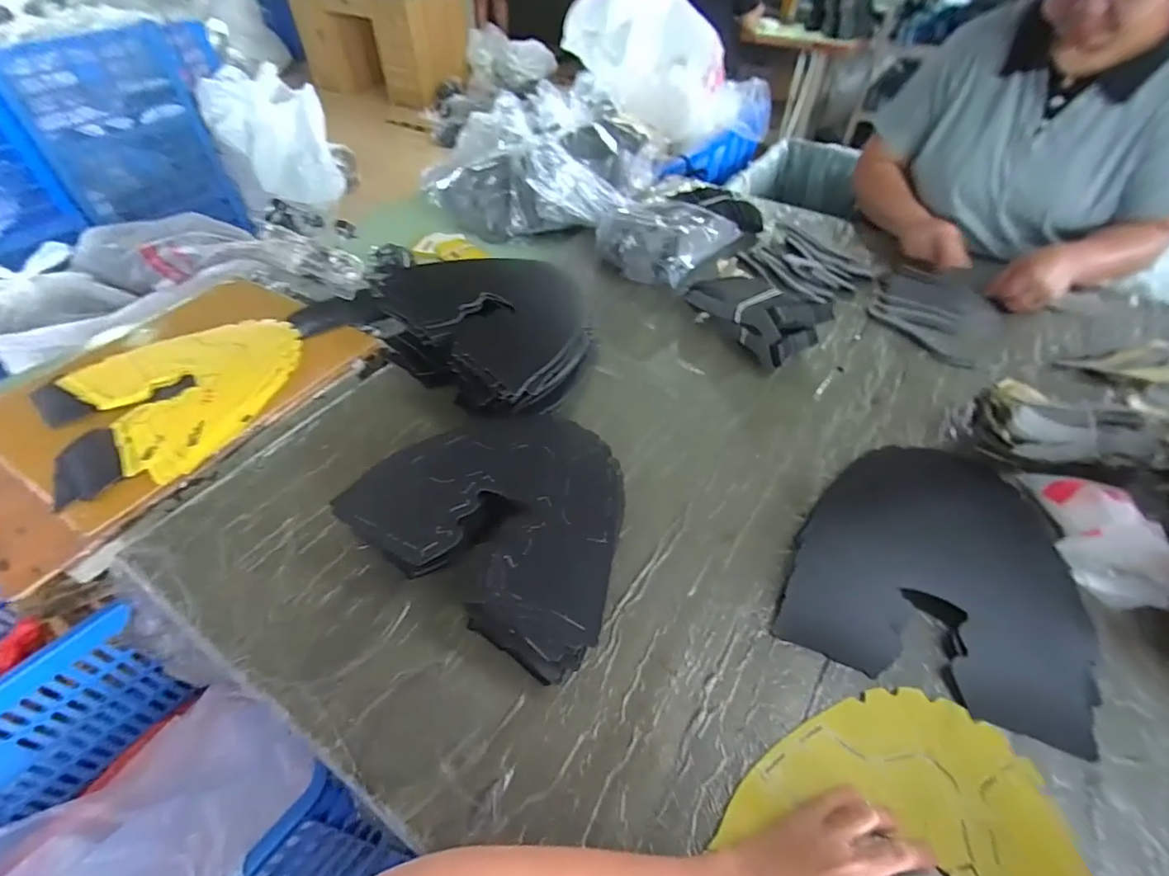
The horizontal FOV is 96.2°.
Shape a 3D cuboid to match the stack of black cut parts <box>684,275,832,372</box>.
[{"bbox_3d":[0.248,-0.188,0.793,0.099,0.084,0.196,-28,54,-26],"label":"stack of black cut parts"}]

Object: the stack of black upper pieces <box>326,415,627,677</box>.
[{"bbox_3d":[-0.067,0.078,0.528,0.267,0.080,0.220,26,52,22],"label":"stack of black upper pieces"}]

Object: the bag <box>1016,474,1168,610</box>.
[{"bbox_3d":[0.542,0.090,0.558,0.076,0.055,0.163,3,47,0],"label":"bag"}]

